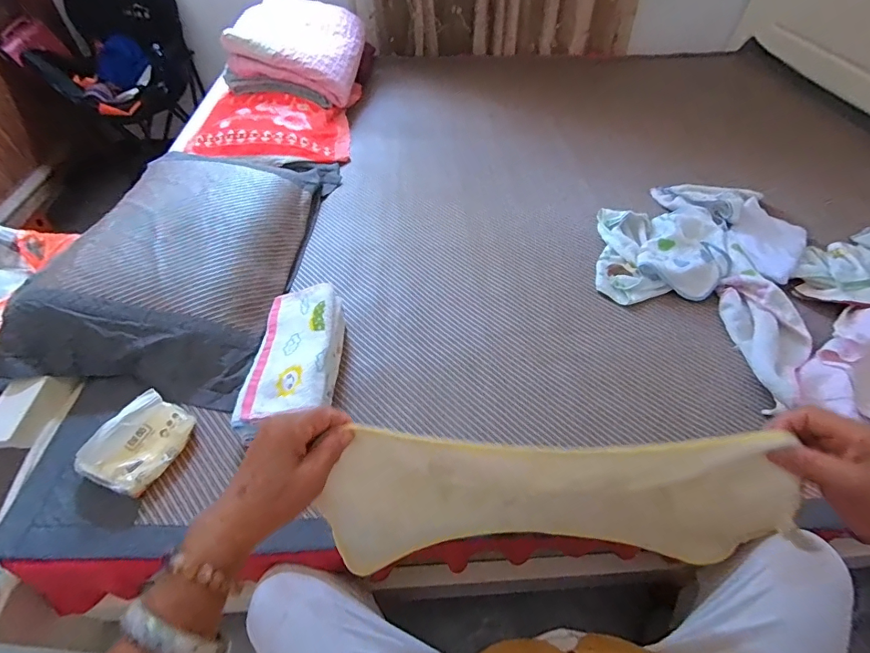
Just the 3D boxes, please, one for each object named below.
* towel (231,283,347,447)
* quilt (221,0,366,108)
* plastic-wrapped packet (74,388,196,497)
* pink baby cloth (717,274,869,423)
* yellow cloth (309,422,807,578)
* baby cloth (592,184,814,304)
[{"bbox_3d":[-0.224,0.059,0.685,0.126,0.097,0.266,1,50,0],"label":"towel"},{"bbox_3d":[-0.431,-0.903,1.355,0.350,0.163,0.452,3,50,1],"label":"quilt"},{"bbox_3d":[-0.408,0.165,0.589,0.081,0.072,0.130,21,53,16],"label":"plastic-wrapped packet"},{"bbox_3d":[0.701,0.052,0.704,0.367,0.052,0.293,12,51,9],"label":"pink baby cloth"},{"bbox_3d":[0.111,0.192,0.432,0.436,0.228,0.066,0,50,-1],"label":"yellow cloth"},{"bbox_3d":[0.561,-0.209,0.935,0.497,0.070,0.344,-7,51,-7],"label":"baby cloth"}]

